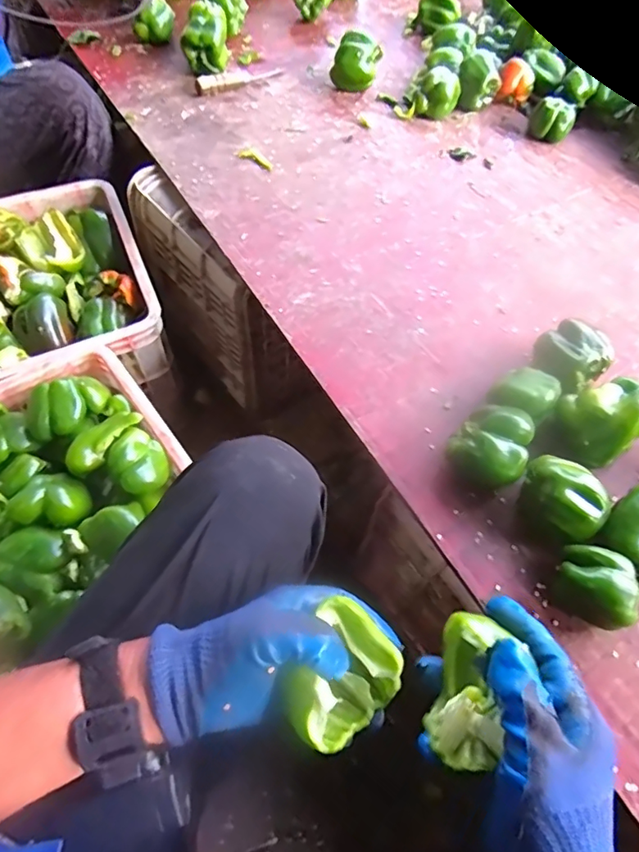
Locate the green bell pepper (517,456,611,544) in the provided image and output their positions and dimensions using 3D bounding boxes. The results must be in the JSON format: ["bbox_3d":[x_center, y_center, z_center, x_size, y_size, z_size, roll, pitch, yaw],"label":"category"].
[{"bbox_3d":[0.222,0.070,0.479,0.061,0.063,0.076,-14,60,-11],"label":"green bell pepper"}]

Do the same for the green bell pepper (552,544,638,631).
[{"bbox_3d":[0.241,0.134,0.442,0.064,0.056,0.070,-38,67,-22],"label":"green bell pepper"}]

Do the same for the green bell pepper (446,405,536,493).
[{"bbox_3d":[0.160,0.025,0.496,0.067,0.072,0.070,1,59,-2],"label":"green bell pepper"}]

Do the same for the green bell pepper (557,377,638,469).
[{"bbox_3d":[0.277,-0.003,0.517,0.073,0.084,0.072,1,59,-2],"label":"green bell pepper"}]

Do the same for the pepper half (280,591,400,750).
[{"bbox_3d":[0.010,0.161,0.333,0.075,0.038,0.067,-38,67,-22],"label":"pepper half"}]

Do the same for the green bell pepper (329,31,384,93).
[{"bbox_3d":[0.063,-0.623,0.893,0.080,0.081,0.073,3,59,-1],"label":"green bell pepper"}]

